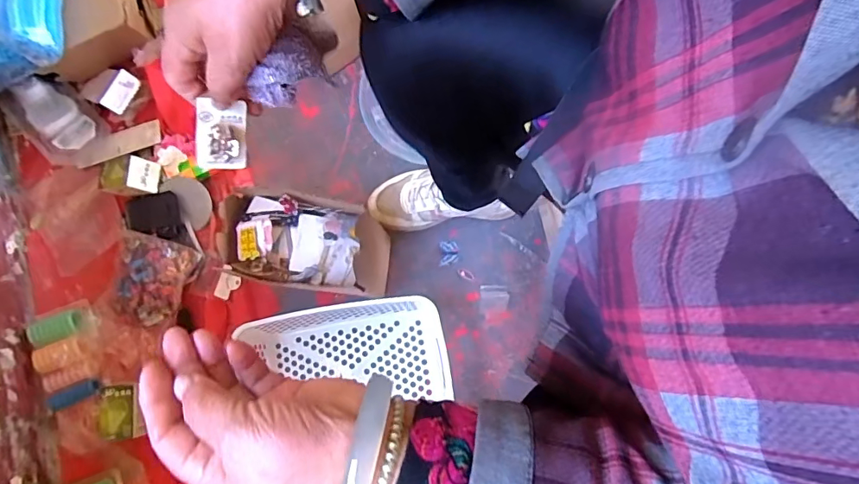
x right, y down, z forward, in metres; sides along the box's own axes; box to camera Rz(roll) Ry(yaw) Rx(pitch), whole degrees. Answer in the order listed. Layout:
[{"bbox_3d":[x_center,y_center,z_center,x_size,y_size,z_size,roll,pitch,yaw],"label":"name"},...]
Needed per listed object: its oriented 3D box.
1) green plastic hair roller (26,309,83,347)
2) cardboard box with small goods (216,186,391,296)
[{"bbox_3d":[-0.584,0.133,0.751,0.068,0.034,0.038,-23,76,-4],"label":"green plastic hair roller"},{"bbox_3d":[-0.173,0.011,0.704,0.195,0.167,0.131,6,76,3],"label":"cardboard box with small goods"}]

